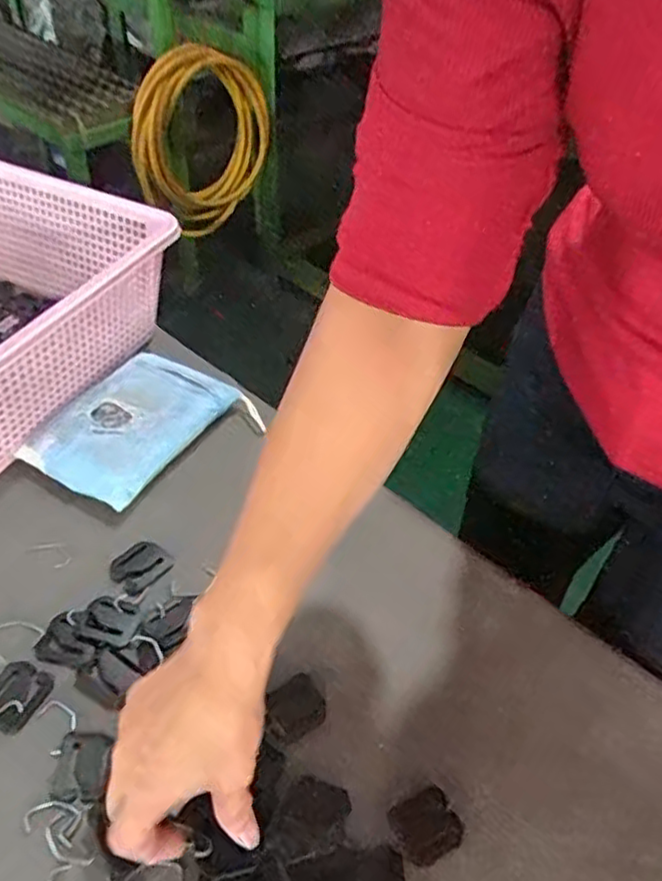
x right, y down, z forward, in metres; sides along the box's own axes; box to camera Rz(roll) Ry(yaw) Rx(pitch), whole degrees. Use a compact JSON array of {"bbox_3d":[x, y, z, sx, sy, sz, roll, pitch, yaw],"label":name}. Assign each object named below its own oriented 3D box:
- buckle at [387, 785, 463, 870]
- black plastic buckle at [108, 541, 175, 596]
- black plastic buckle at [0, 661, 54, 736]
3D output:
[{"bbox_3d":[0.055,0.224,0.394,0.039,0.004,0.035,-21,51,-24],"label":"buckle"},{"bbox_3d":[-0.141,0.093,0.502,0.037,0.004,0.041,33,51,25],"label":"black plastic buckle"},{"bbox_3d":[-0.200,0.161,0.429,0.036,0.004,0.039,23,48,17],"label":"black plastic buckle"}]

